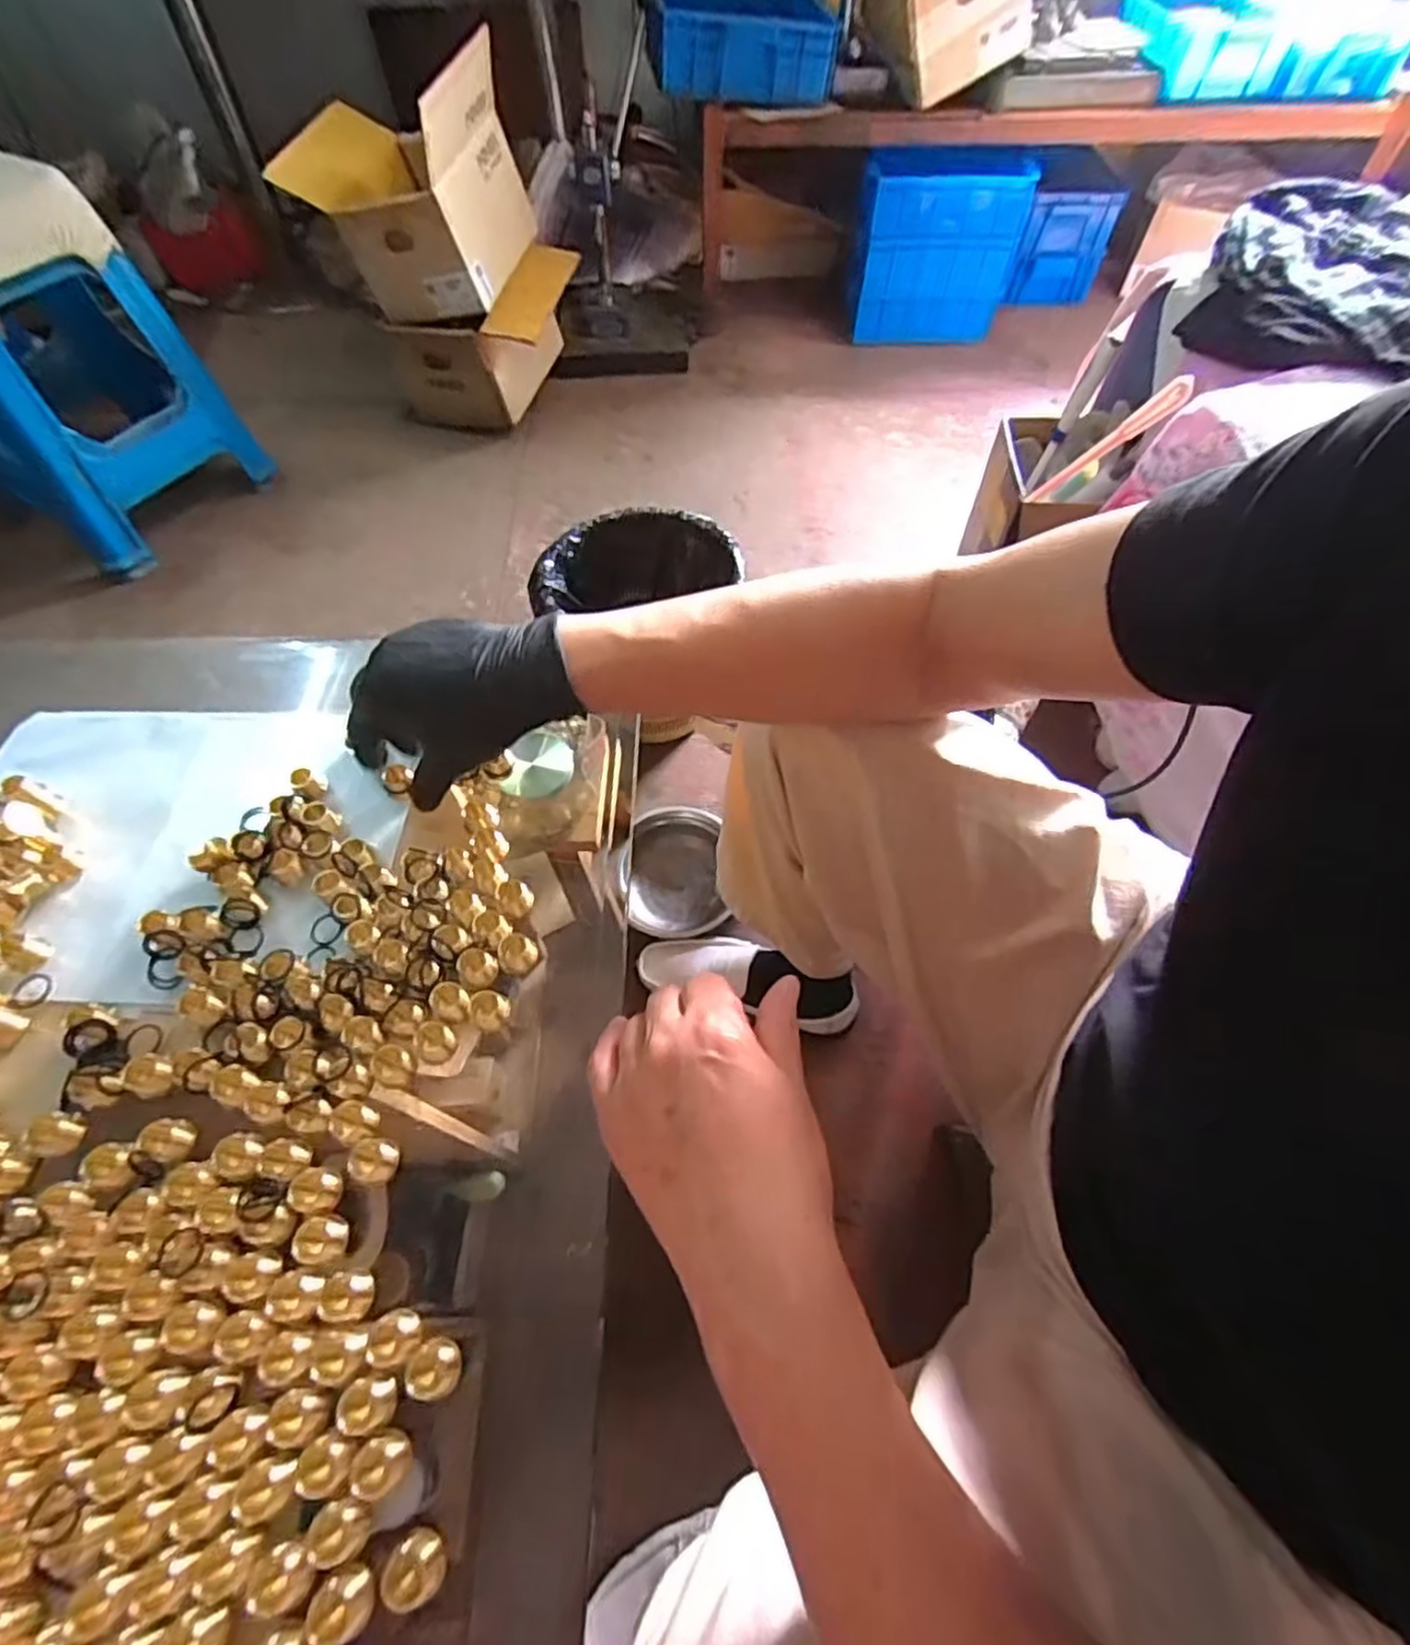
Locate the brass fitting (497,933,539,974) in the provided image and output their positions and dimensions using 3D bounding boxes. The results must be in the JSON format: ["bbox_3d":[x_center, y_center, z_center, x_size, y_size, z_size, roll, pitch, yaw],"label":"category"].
[{"bbox_3d":[-0.106,0.074,0.405,0.022,0.014,0.018,-27,61,-15],"label":"brass fitting"}]

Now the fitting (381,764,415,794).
[{"bbox_3d":[-0.198,-0.029,0.458,0.019,0.013,0.013,-35,64,-19],"label":"fitting"}]

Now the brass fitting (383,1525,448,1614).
[{"bbox_3d":[-0.111,0.285,0.273,0.017,0.018,0.022,-30,62,-17],"label":"brass fitting"}]

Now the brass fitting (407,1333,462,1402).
[{"bbox_3d":[-0.116,0.232,0.304,0.018,0.016,0.022,-14,59,-8],"label":"brass fitting"}]

